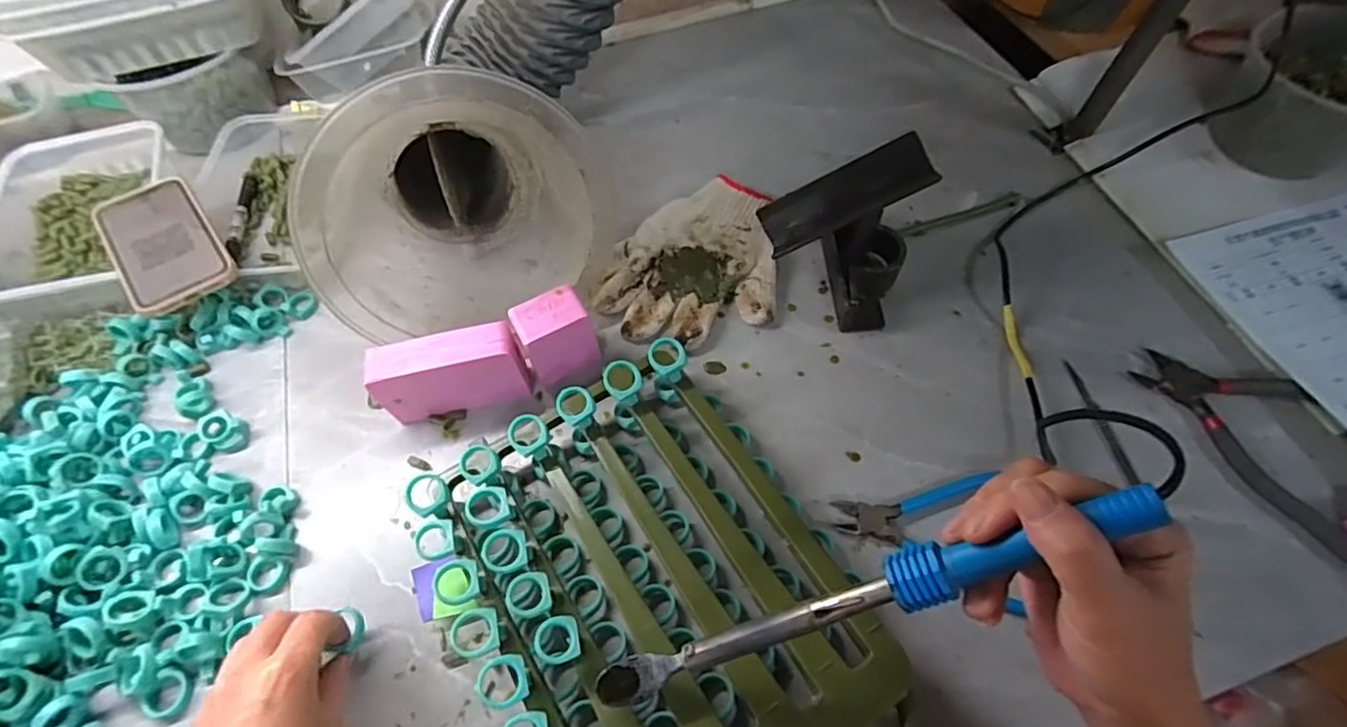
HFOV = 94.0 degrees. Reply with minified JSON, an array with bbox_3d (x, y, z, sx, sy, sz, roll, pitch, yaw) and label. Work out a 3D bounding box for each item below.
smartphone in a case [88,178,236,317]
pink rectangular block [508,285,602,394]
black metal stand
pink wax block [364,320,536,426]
[{"bbox_3d":[-0.447,-0.108,0.549,0.078,0.017,0.153,-36,64,-18],"label":"smartphone in a case"},{"bbox_3d":[-0.093,-0.018,0.499,0.056,0.068,0.043,-26,60,-13],"label":"pink rectangular block"},{"bbox_3d":[0.140,-0.098,0.513,0.116,0.120,0.091,-8,58,-2],"label":"black metal stand"},{"bbox_3d":[-0.169,0.009,0.488,0.109,0.072,0.031,-13,58,-5],"label":"pink wax block"}]

